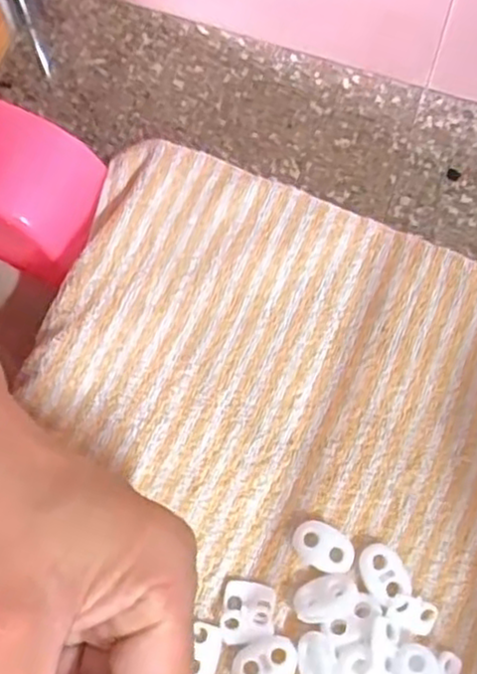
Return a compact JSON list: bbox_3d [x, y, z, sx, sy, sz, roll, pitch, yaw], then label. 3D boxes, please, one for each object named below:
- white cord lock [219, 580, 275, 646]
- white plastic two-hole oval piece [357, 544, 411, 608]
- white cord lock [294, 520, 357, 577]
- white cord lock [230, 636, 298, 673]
[{"bbox_3d":[0.003,0.097,0.251,0.018,0.004,0.021,10,74,2],"label":"white cord lock"},{"bbox_3d":[0.052,0.085,0.255,0.015,0.007,0.021,-27,76,-9],"label":"white plastic two-hole oval piece"},{"bbox_3d":[0.030,0.076,0.258,0.022,0.005,0.015,24,75,6],"label":"white cord lock"},{"bbox_3d":[0.009,0.113,0.245,0.023,0.004,0.016,-19,75,-7],"label":"white cord lock"}]

